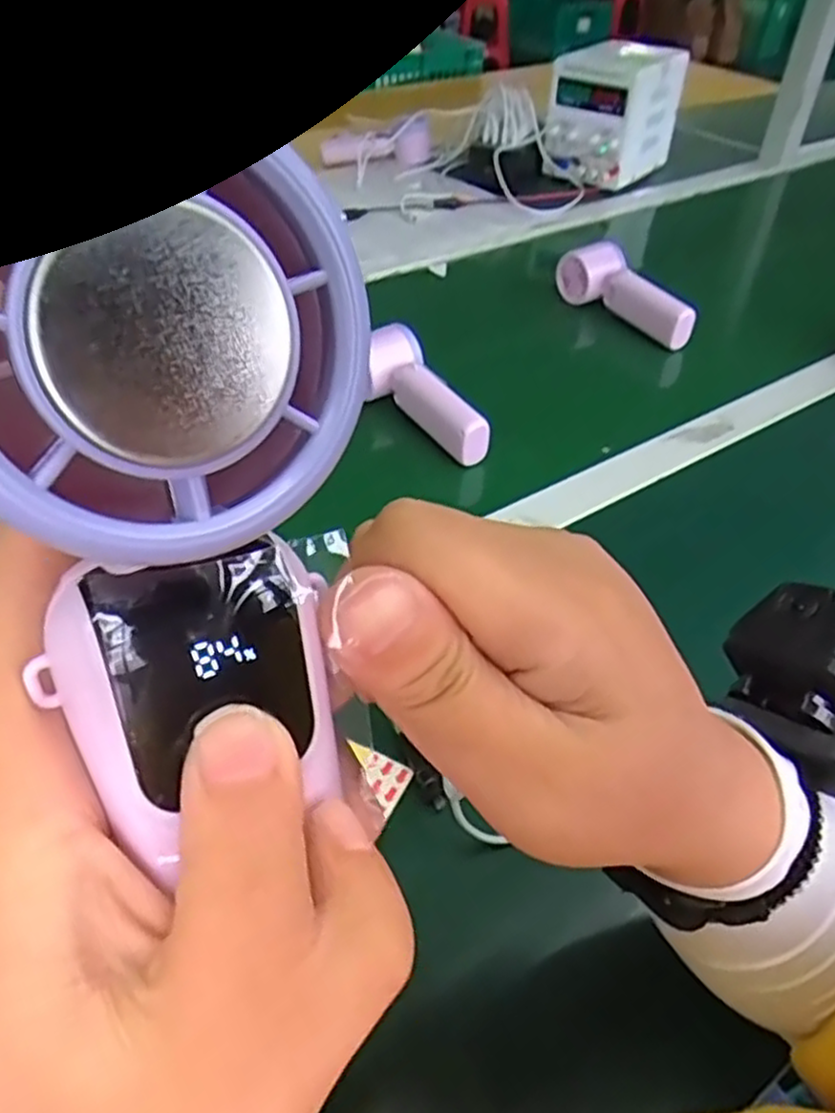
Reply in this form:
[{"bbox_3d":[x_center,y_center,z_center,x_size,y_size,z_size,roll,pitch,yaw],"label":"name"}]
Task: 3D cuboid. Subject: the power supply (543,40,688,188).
[{"bbox_3d":[0.295,-0.677,1.117,0.126,0.172,0.193,33,52,28],"label":"power supply"}]

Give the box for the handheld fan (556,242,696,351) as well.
[{"bbox_3d":[0.218,-0.281,0.789,0.038,0.059,0.178,-19,48,-21],"label":"handheld fan"}]

